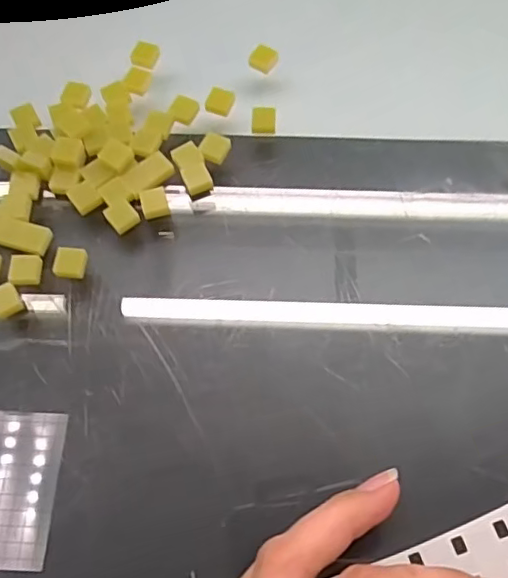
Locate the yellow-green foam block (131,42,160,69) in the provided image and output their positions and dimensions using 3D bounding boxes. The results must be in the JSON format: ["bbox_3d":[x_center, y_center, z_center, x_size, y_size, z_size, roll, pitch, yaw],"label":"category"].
[{"bbox_3d":[-0.049,-0.105,0.261,0.010,0.005,0.013,18,68,9],"label":"yellow-green foam block"}]

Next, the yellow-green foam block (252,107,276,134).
[{"bbox_3d":[0.004,-0.071,0.245,0.010,0.005,0.011,0,66,1],"label":"yellow-green foam block"}]

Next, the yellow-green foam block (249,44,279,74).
[{"bbox_3d":[0.005,-0.103,0.260,0.011,0.005,0.011,25,69,11],"label":"yellow-green foam block"}]

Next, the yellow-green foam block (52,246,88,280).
[{"bbox_3d":[-0.069,-0.010,0.219,0.011,0.005,0.012,4,66,3],"label":"yellow-green foam block"}]

